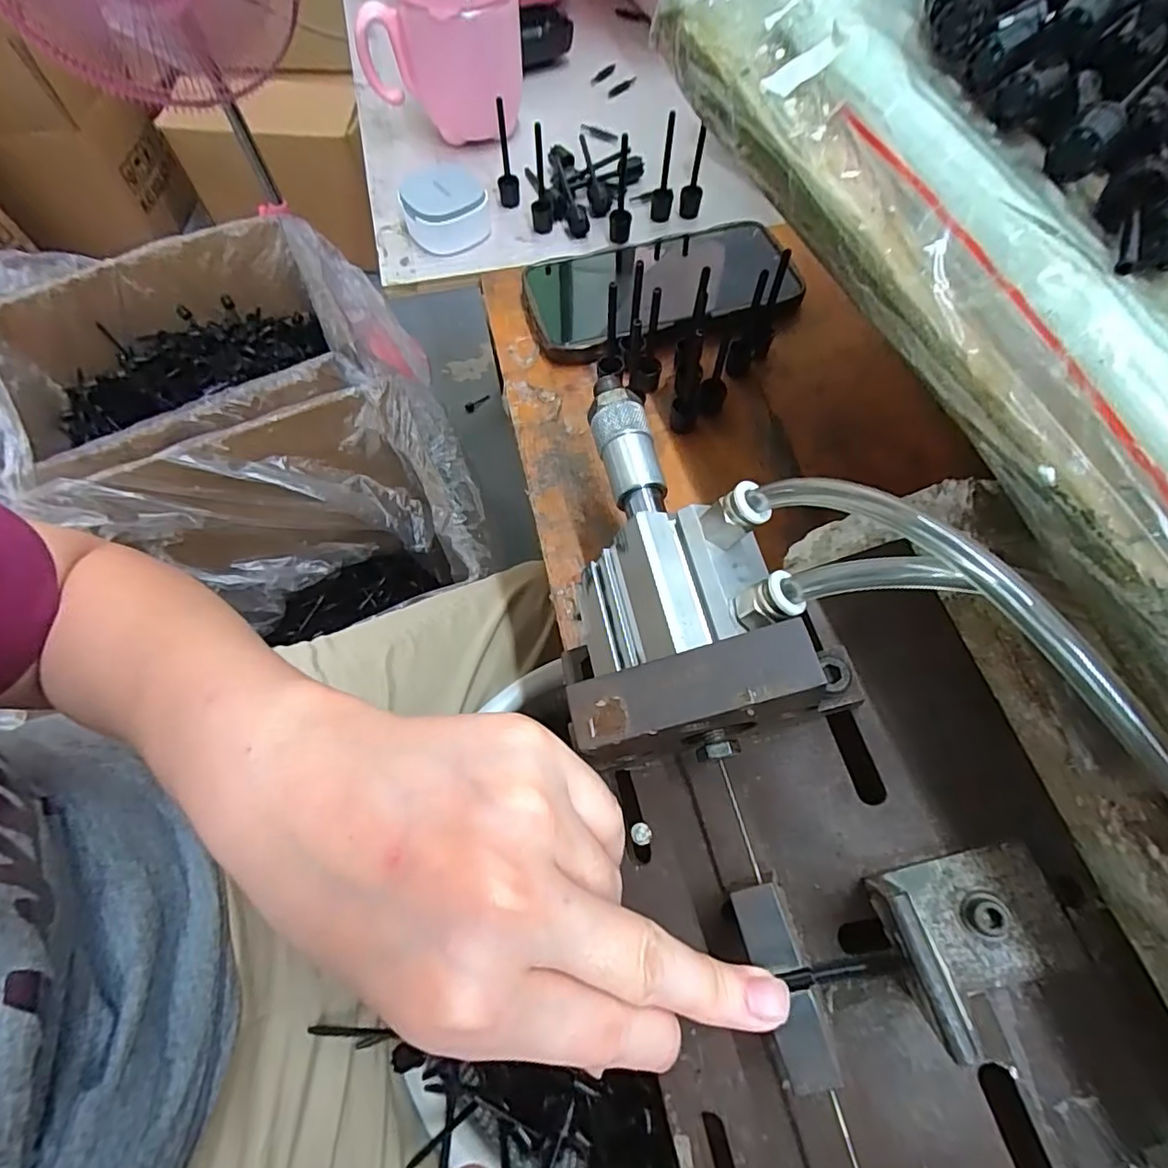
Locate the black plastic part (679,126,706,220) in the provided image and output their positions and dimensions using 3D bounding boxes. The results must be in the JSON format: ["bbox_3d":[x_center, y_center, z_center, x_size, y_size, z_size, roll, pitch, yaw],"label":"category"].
[{"bbox_3d":[0.075,-0.278,0.390,0.014,0.058,0.011,11,65,5],"label":"black plastic part"}]

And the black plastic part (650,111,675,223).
[{"bbox_3d":[0.055,-0.278,0.386,0.015,0.063,0.013,6,65,3],"label":"black plastic part"}]

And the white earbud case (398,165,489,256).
[{"bbox_3d":[-0.096,-0.260,0.393,0.054,0.030,0.060,-17,66,-8],"label":"white earbud case"}]

